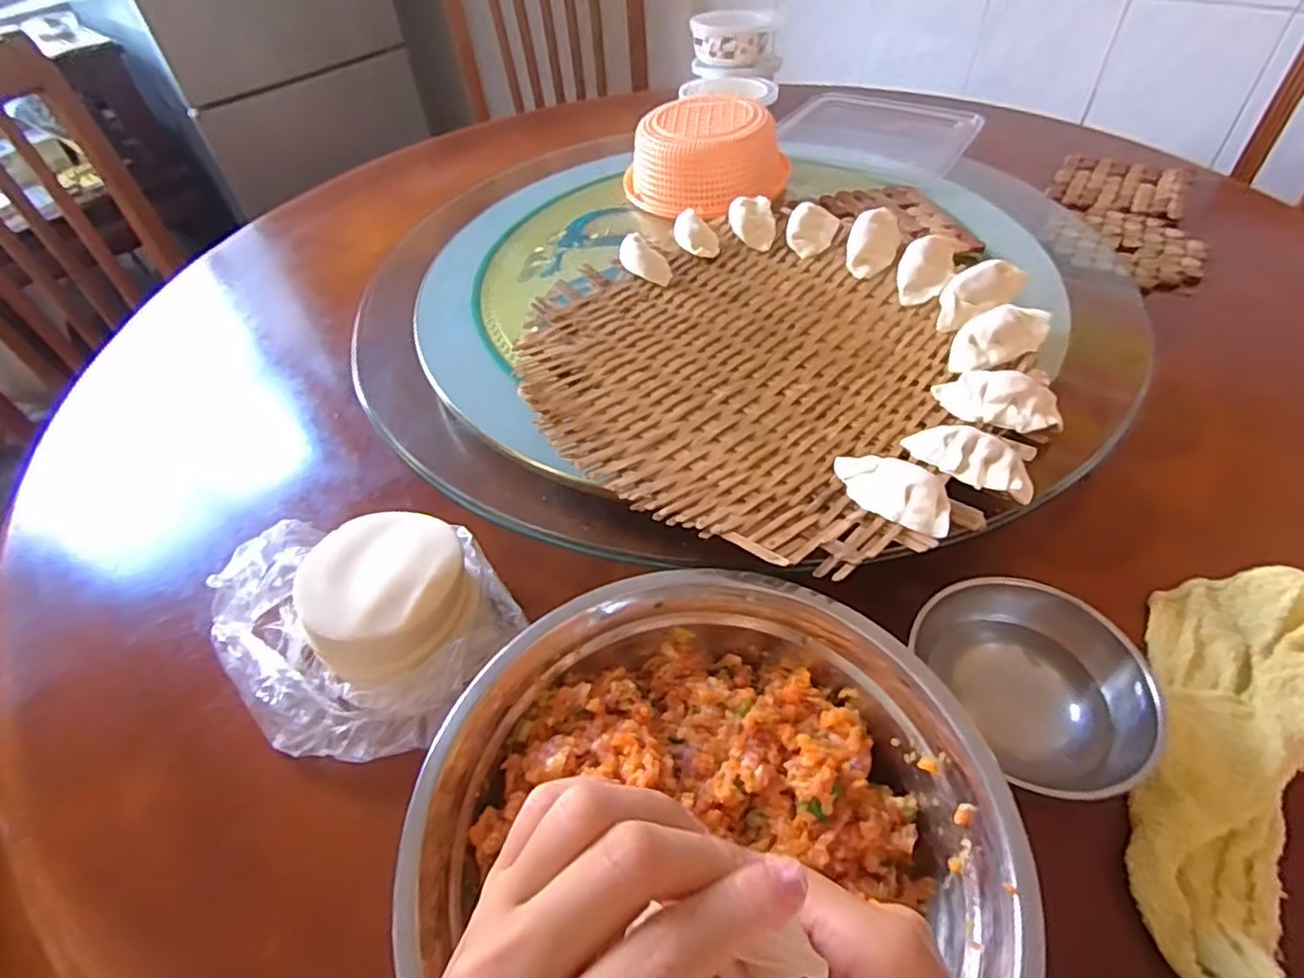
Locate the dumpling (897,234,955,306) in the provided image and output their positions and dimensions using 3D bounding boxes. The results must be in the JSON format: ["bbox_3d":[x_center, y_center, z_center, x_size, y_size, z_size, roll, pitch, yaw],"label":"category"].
[{"bbox_3d":[0.219,-0.174,0.526,0.041,0.037,0.055,12,50,14],"label":"dumpling"}]

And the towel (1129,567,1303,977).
[{"bbox_3d":[0.299,0.146,0.315,0.109,0.030,0.264,21,53,21],"label":"towel"}]

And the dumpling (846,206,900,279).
[{"bbox_3d":[0.186,-0.207,0.554,0.040,0.028,0.063,16,51,18],"label":"dumpling"}]

